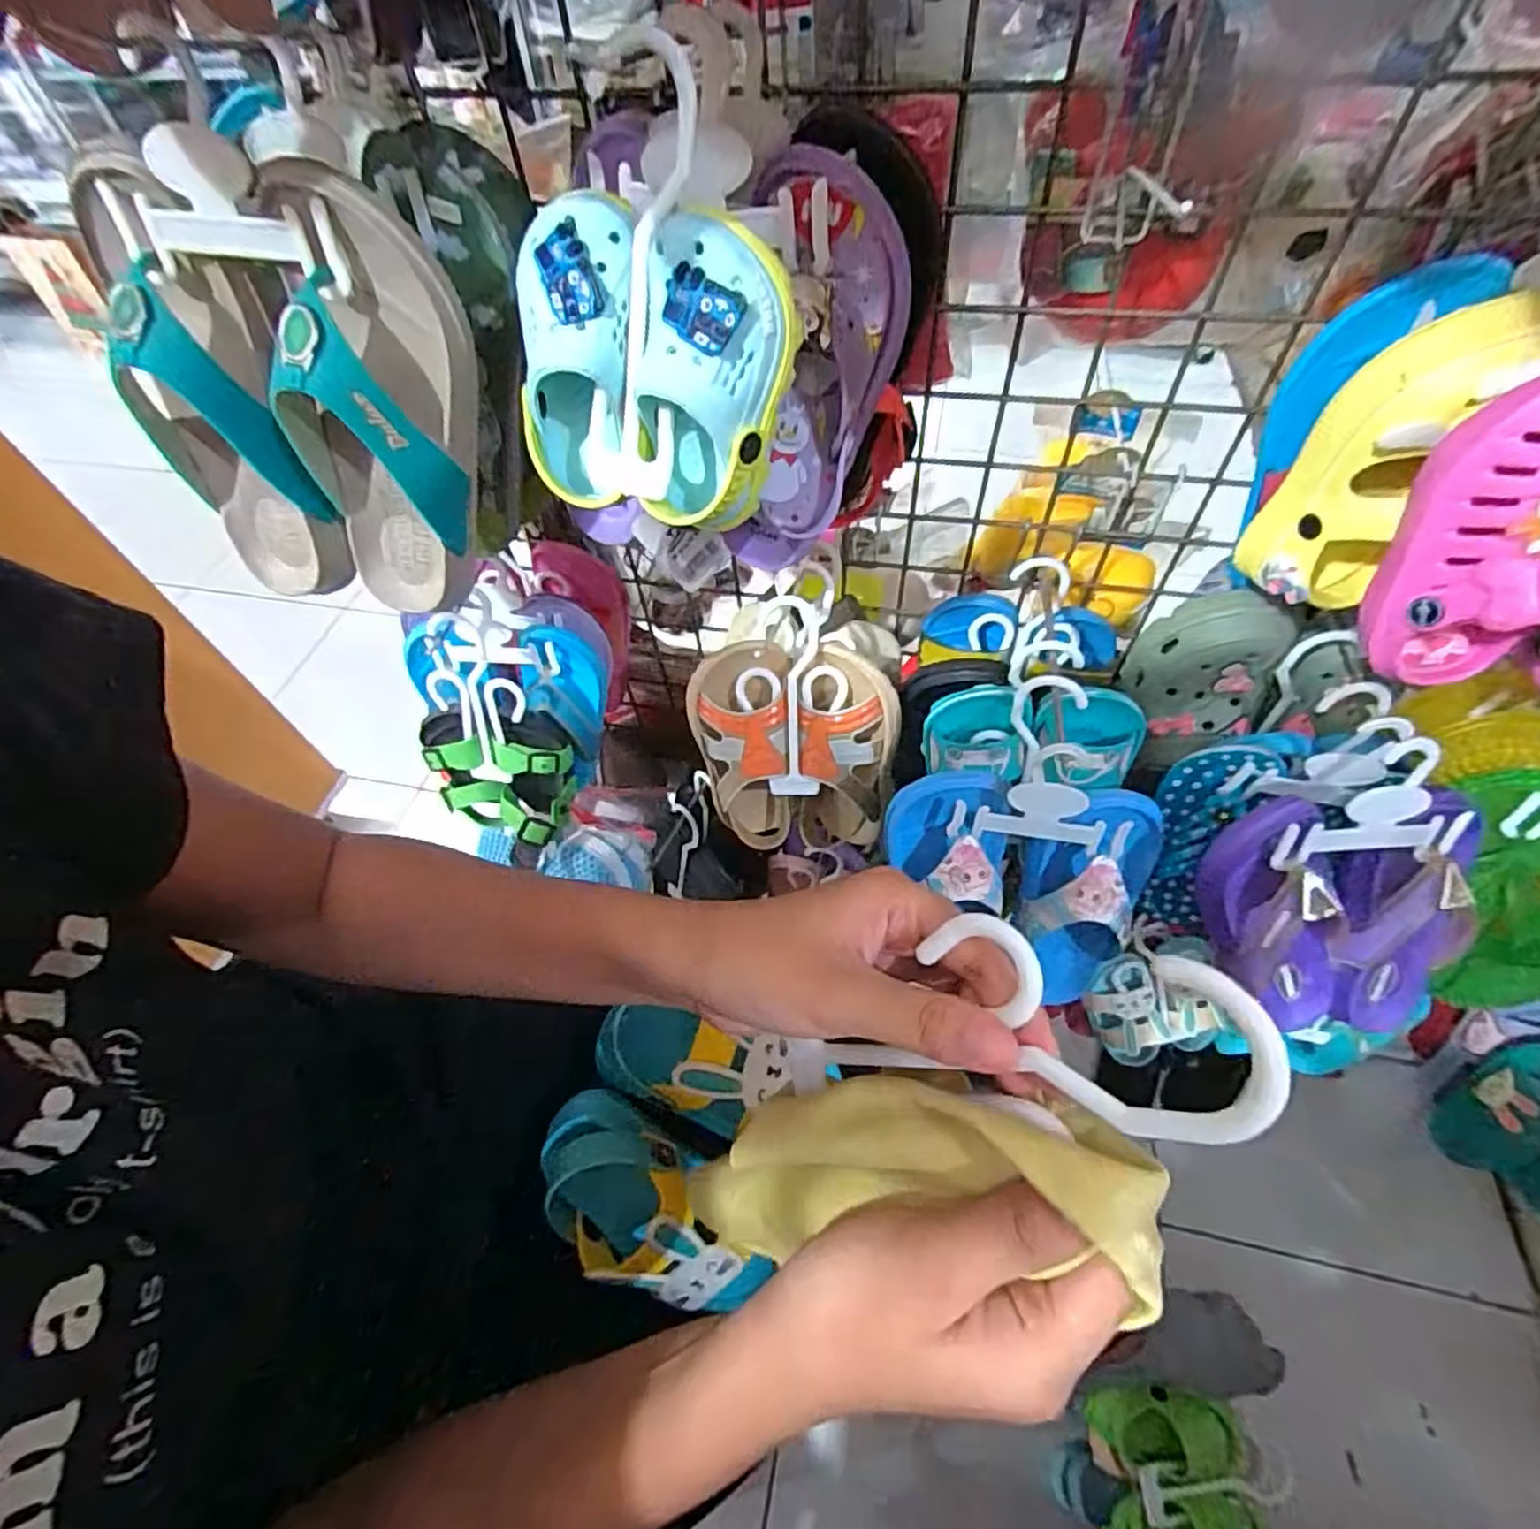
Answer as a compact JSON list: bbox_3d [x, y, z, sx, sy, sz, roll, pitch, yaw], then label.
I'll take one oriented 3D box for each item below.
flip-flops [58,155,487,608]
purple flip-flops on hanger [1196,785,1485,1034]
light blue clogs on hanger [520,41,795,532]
[{"bbox_3d":[-0.244,-0.190,0.383,0.187,0.206,0.080,7,54,8],"label":"flip-flops"},{"bbox_3d":[0.359,0.099,0.461,0.173,0.187,0.052,-4,28,2],"label":"purple flip-flops on hanger"},{"bbox_3d":[-0.046,-0.196,0.310,0.118,0.163,0.060,18,33,7],"label":"light blue clogs on hanger"}]

